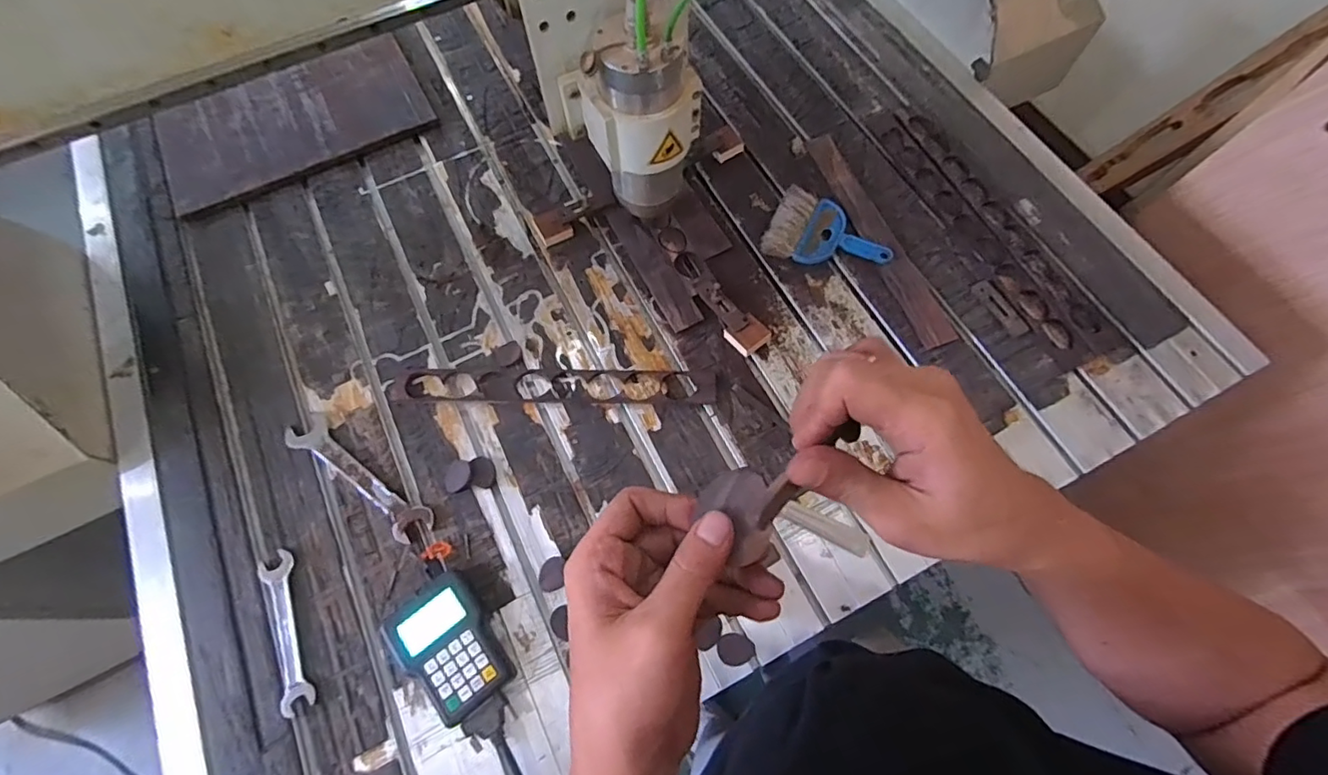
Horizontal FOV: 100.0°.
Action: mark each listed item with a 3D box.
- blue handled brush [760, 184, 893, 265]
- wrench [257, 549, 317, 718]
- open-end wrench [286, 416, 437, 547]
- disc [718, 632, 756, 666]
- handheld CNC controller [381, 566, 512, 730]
[{"bbox_3d":[0.258,-0.234,0.871,0.185,0.023,0.130,25,71,9],"label":"blue handled brush"},{"bbox_3d":[-0.458,0.293,0.676,0.039,0.010,0.186,-23,71,-9],"label":"wrench"},{"bbox_3d":[-0.411,0.118,0.747,0.250,0.014,0.052,35,73,13],"label":"open-end wrench"},{"bbox_3d":[0.086,0.312,0.665,0.041,0.011,0.036,-22,66,-5],"label":"disc"},{"bbox_3d":[-0.252,0.306,0.658,0.106,0.037,0.148,-36,73,-13],"label":"handheld CNC controller"}]

